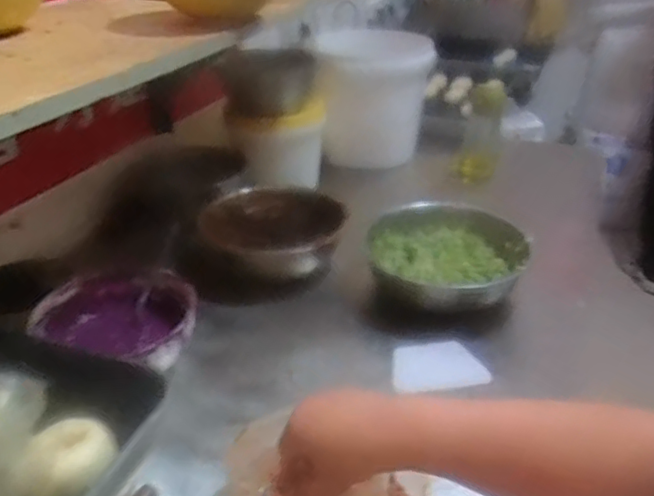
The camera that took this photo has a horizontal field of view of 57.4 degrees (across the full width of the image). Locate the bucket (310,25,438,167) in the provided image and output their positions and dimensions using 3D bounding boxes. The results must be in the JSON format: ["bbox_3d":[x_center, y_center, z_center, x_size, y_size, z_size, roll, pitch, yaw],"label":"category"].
[{"bbox_3d":[0.102,-0.333,1.307,0.239,0.247,0.221,2,31,5],"label":"bucket"}]

